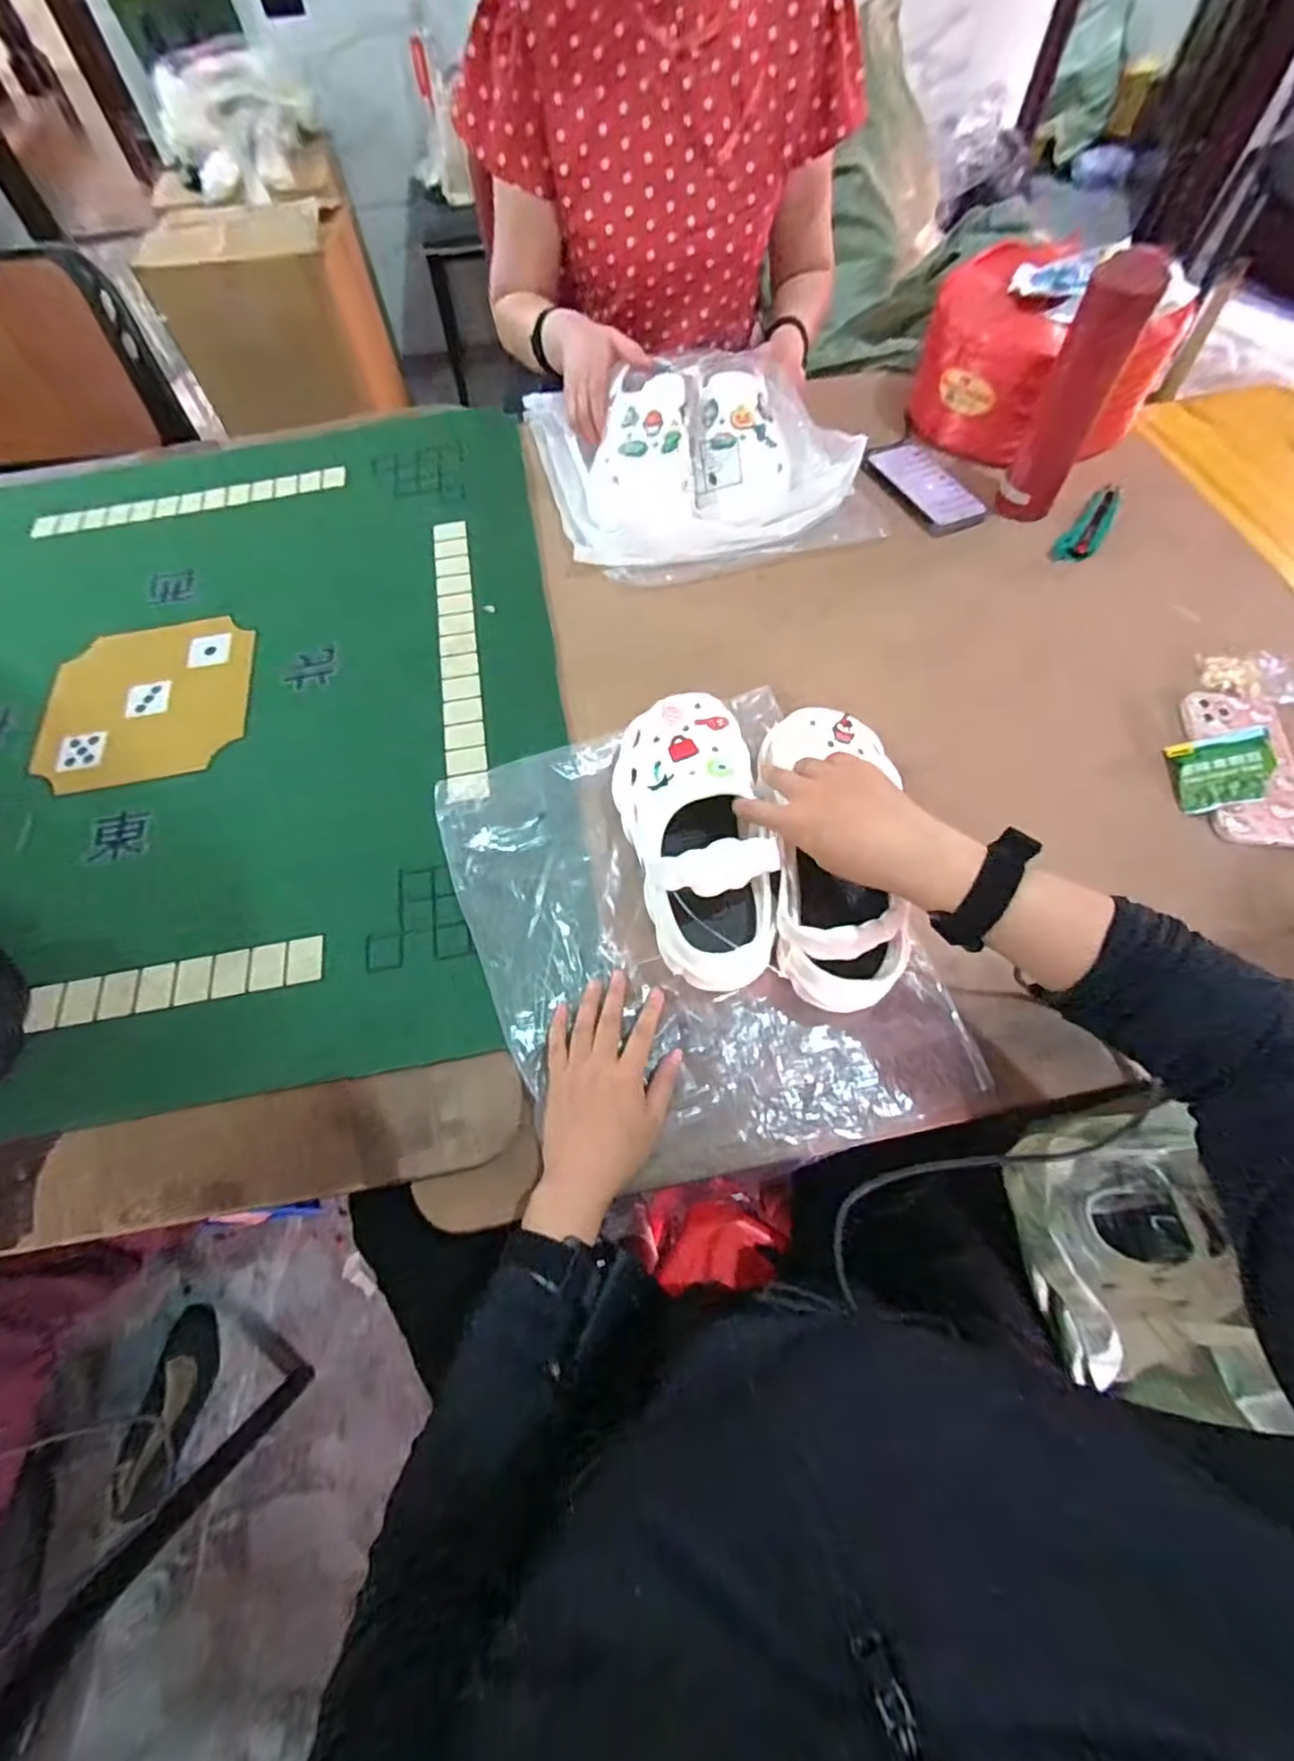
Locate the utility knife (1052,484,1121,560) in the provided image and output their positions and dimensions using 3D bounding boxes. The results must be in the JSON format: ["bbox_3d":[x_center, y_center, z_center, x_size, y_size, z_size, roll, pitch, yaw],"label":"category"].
[{"bbox_3d":[0.512,-0.411,0.733,0.038,0.018,0.124,35,70,16],"label":"utility knife"}]

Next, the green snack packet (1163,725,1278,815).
[{"bbox_3d":[0.516,-0.101,0.571,0.069,0.014,0.071,-17,59,39],"label":"green snack packet"}]

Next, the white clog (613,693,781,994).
[{"bbox_3d":[0.037,-0.044,0.526,0.102,0.120,0.242,-7,65,-2],"label":"white clog"}]

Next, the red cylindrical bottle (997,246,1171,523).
[{"bbox_3d":[0.445,-0.501,0.665,0.068,0.212,0.057,16,66,9],"label":"red cylindrical bottle"}]

